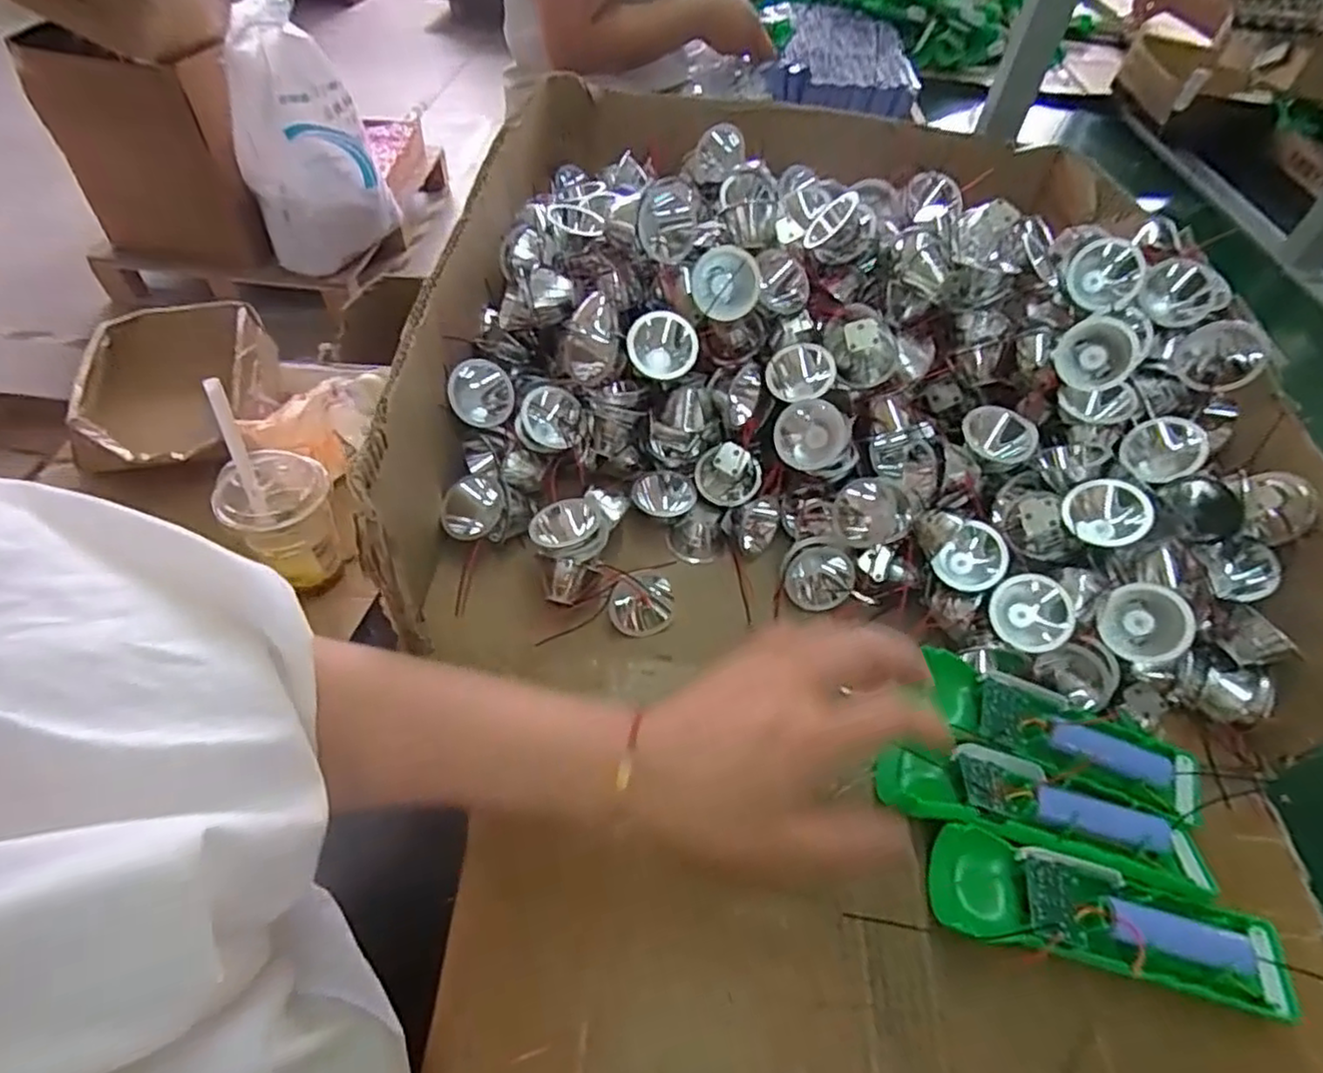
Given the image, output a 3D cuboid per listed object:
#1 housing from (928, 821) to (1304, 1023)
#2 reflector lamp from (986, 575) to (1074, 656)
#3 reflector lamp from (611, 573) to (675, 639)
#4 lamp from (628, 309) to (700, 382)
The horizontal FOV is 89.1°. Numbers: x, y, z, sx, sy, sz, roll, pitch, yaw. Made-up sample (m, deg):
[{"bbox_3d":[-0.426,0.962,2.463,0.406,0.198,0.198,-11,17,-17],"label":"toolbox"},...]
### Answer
[{"bbox_3d":[0.217,0.188,0.331,0.160,0.031,0.049,13,51,7],"label":"housing"},{"bbox_3d":[0.221,0.045,0.402,0.043,0.028,0.043,-1,89,26],"label":"reflector lamp"},{"bbox_3d":[-0.013,0.043,0.432,0.039,0.027,0.039,-8,90,-5],"label":"reflector lamp"},{"bbox_3d":[0.003,-0.124,0.434,0.044,0.040,0.026,8,21,9],"label":"lamp"}]

